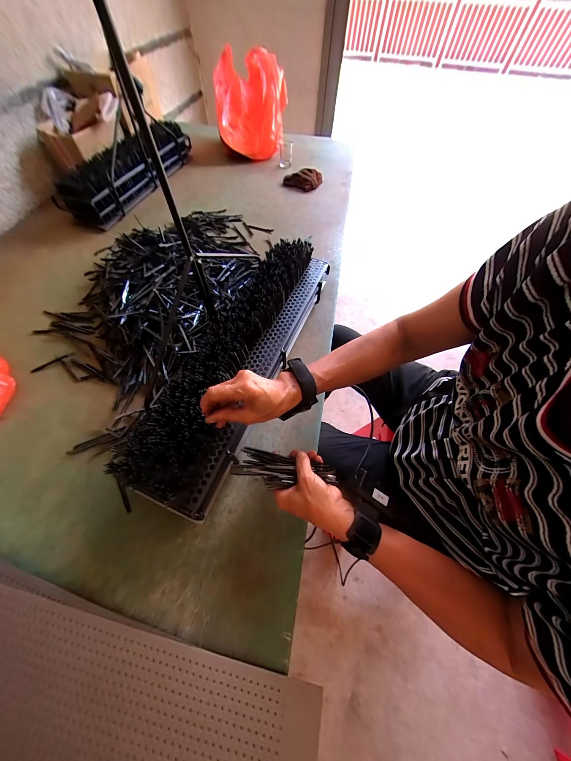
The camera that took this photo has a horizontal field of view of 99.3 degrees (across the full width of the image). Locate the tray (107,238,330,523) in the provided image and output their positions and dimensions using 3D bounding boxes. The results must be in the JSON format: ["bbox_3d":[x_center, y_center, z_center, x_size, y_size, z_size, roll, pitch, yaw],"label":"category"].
[{"bbox_3d":[-0.069,-0.069,0.465,0.136,0.098,0.571,20,61,12],"label":"tray"}]

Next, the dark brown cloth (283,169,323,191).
[{"bbox_3d":[0.067,-0.763,0.922,0.152,0.038,0.089,-4,61,-1],"label":"dark brown cloth"}]

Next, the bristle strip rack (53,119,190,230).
[{"bbox_3d":[-0.510,-0.724,0.829,0.137,0.126,0.553,21,63,12],"label":"bristle strip rack"}]

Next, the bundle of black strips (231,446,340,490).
[{"bbox_3d":[-0.003,0.130,0.355,0.151,0.033,0.054,5,61,10],"label":"bundle of black strips"}]

